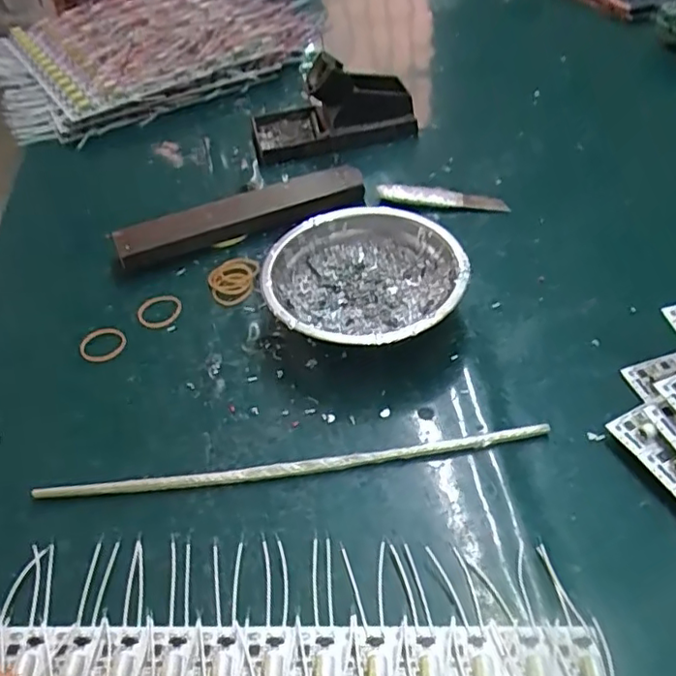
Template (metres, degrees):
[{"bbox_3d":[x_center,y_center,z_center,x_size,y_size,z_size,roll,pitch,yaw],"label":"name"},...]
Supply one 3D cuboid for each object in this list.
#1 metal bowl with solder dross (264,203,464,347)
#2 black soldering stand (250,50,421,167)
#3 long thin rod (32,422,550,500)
[{"bbox_3d":[0.019,-0.031,0.401,0.123,0.045,0.122,-3,47,3],"label":"metal bowl with solder dross"},{"bbox_3d":[-0.005,-0.204,0.546,0.145,0.066,0.058,-10,47,-3],"label":"black soldering stand"},{"bbox_3d":[-0.024,0.070,0.336,0.277,0.007,0.010,-7,47,-1],"label":"long thin rod"}]

